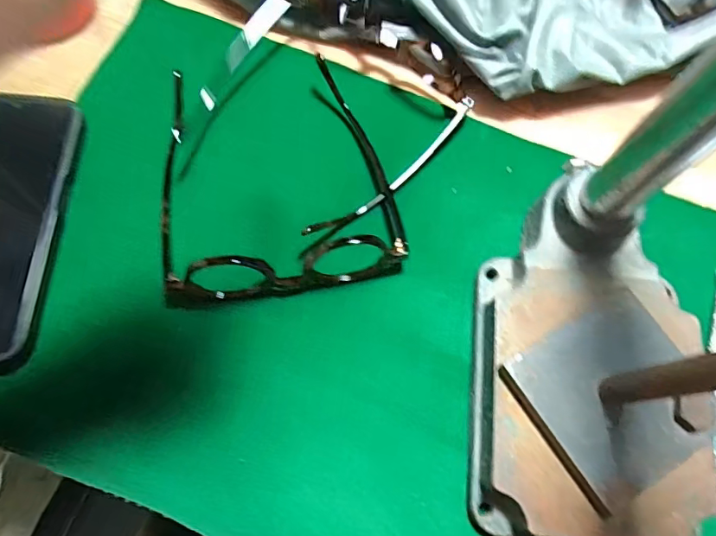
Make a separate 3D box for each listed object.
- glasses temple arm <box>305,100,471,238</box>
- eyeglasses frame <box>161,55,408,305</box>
[{"bbox_3d":[0.027,-0.061,0.303,0.012,0.023,0.142,43,74,12],"label":"glasses temple arm"},{"bbox_3d":[-0.052,-0.058,0.295,0.137,0.031,0.146,-10,71,-6],"label":"eyeglasses frame"}]

